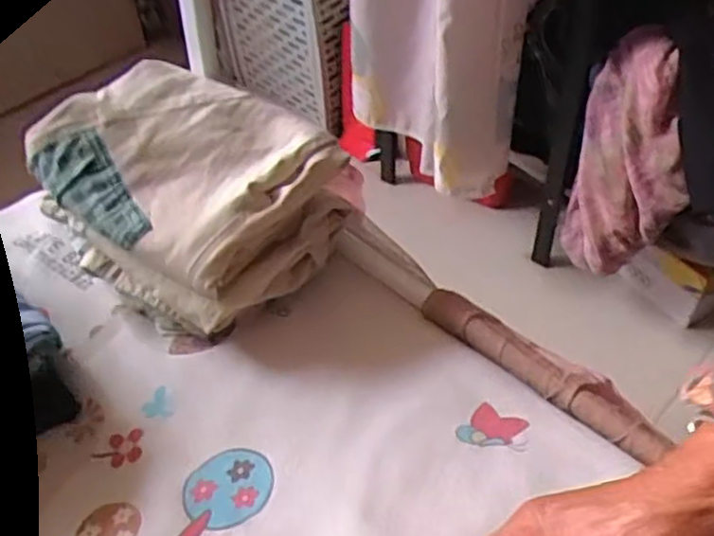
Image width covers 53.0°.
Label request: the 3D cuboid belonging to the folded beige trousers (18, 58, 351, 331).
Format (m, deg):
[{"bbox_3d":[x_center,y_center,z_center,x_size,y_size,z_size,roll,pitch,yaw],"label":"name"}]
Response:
[{"bbox_3d":[-0.123,-0.054,0.547,0.195,0.121,0.167,22,51,22],"label":"folded beige trousers"}]

